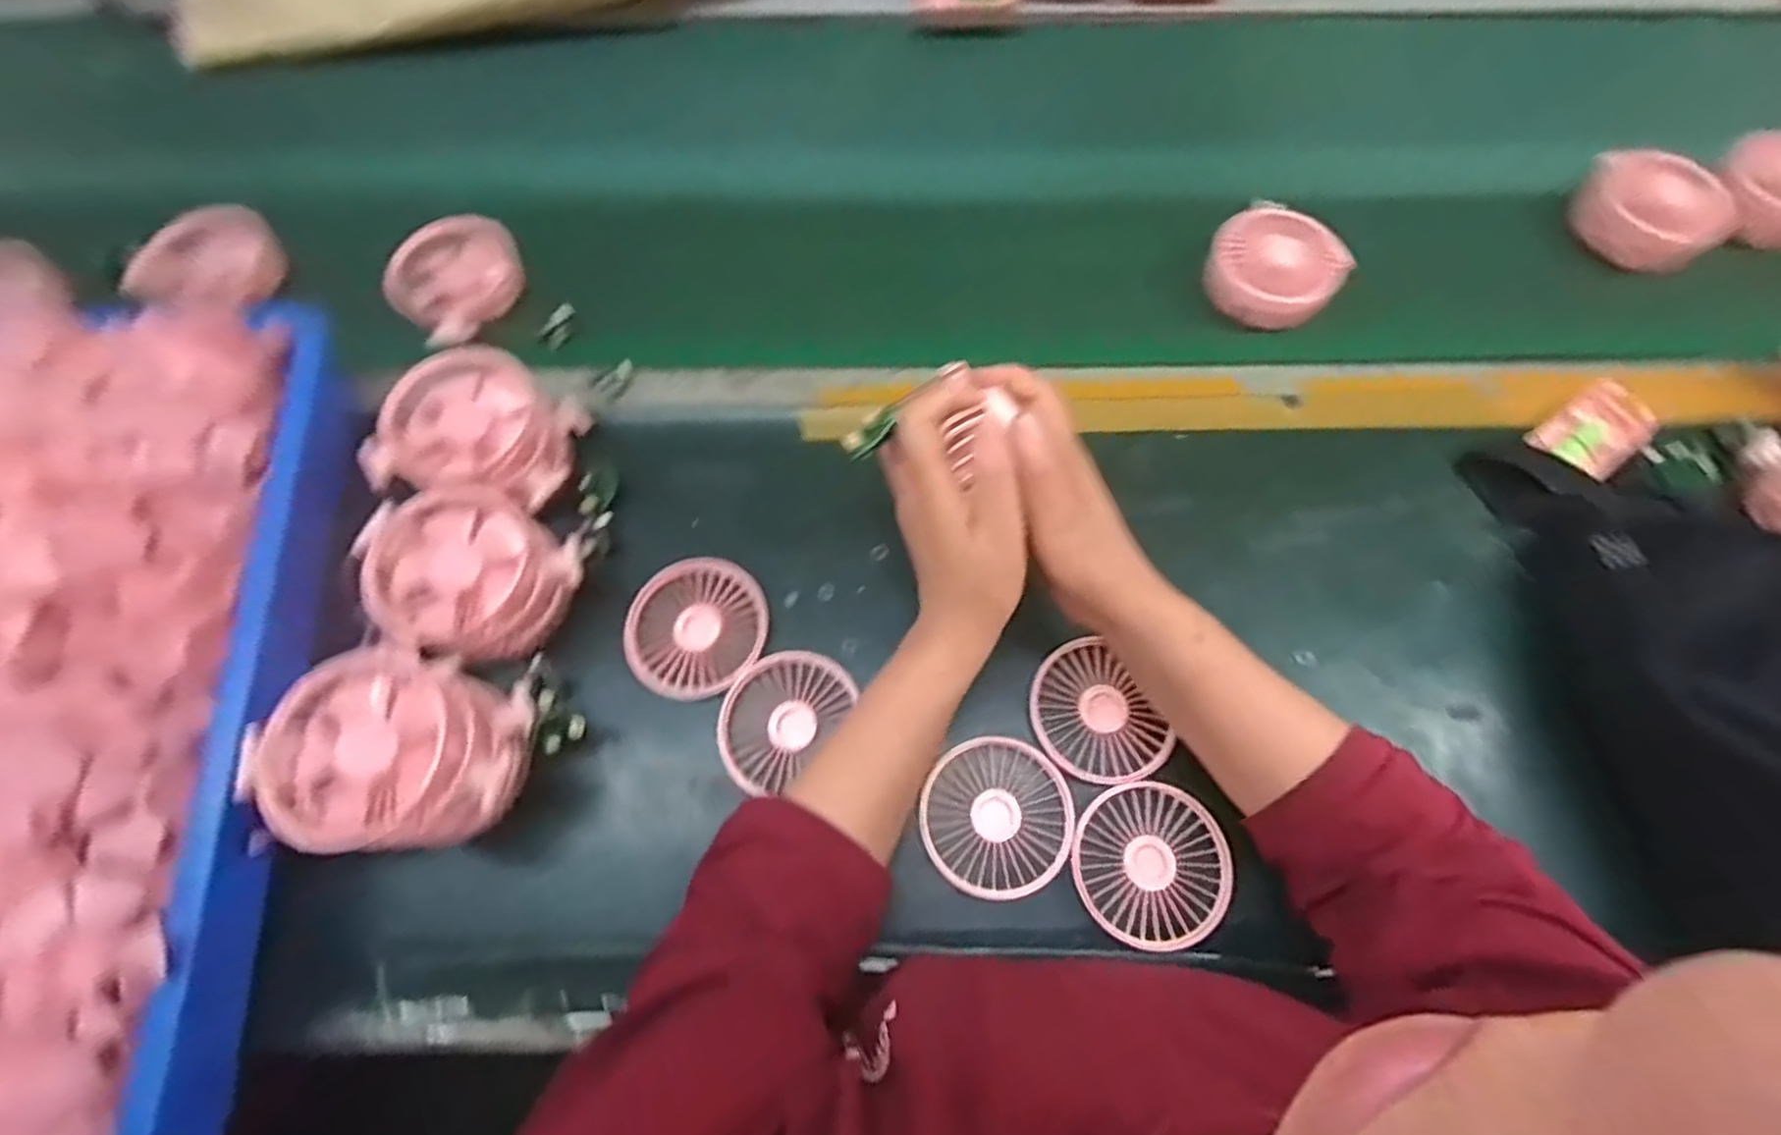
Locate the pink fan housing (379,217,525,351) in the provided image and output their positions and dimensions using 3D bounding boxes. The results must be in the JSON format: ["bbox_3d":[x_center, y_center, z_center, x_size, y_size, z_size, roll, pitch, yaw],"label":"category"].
[{"bbox_3d":[-0.332,-0.224,0.578,0.088,0.025,0.100,38,73,15],"label":"pink fan housing"}]

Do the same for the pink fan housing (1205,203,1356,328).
[{"bbox_3d":[0.288,-0.224,0.565,0.093,0.026,0.085,0,71,1],"label":"pink fan housing"}]

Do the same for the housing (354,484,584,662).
[{"bbox_3d":[-0.256,0.005,0.462,0.096,0.073,0.099,0,67,1],"label":"housing"}]

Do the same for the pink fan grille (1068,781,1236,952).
[{"bbox_3d":[0.151,0.172,0.435,0.087,0.007,0.087,0,67,1],"label":"pink fan grille"}]

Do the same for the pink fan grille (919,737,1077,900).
[{"bbox_3d":[0.063,0.147,0.446,0.086,0.012,0.086,0,67,1],"label":"pink fan grille"}]

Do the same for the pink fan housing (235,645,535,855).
[{"bbox_3d":[-0.256,0.103,0.415,0.116,0.099,0.097,16,68,7],"label":"pink fan housing"}]

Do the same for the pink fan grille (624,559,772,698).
[{"bbox_3d":[-0.126,0.037,0.487,0.088,0.007,0.091,41,73,16],"label":"pink fan grille"}]

